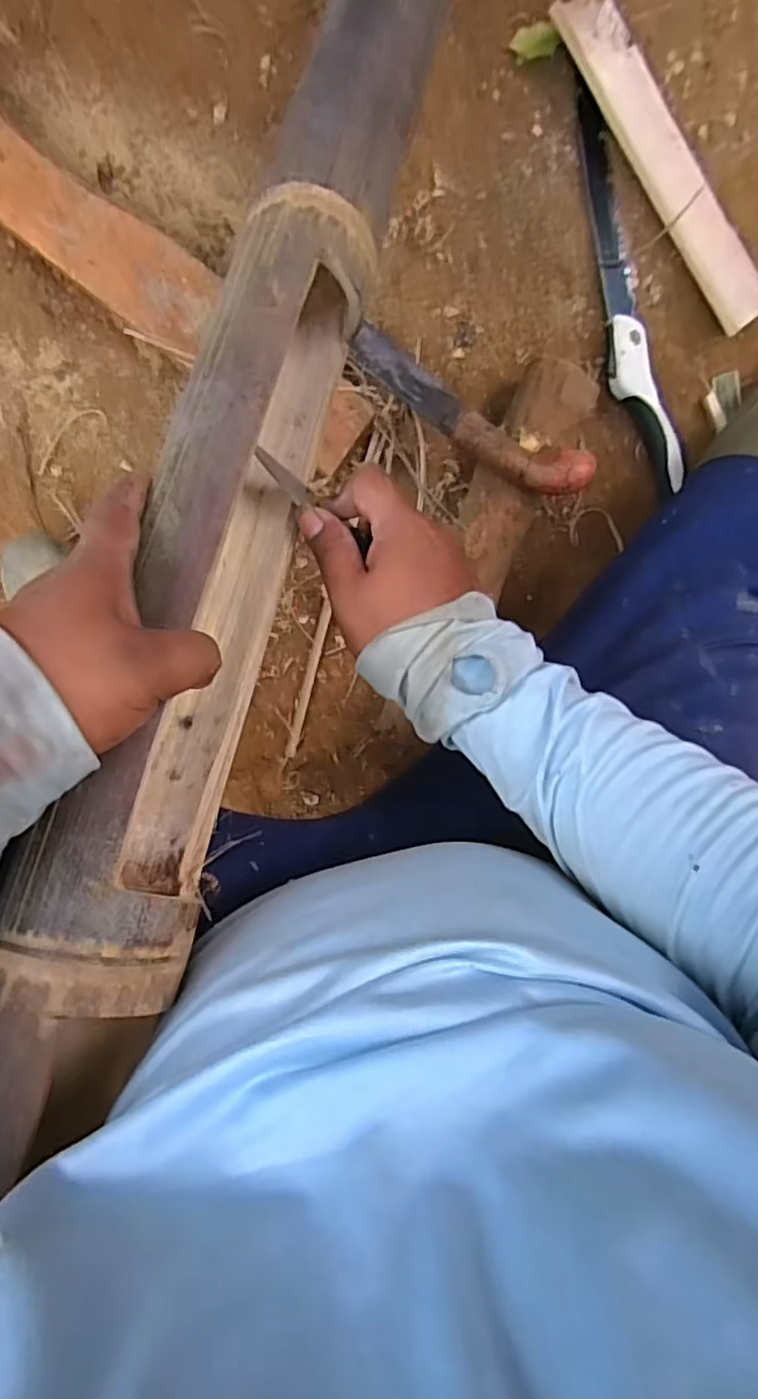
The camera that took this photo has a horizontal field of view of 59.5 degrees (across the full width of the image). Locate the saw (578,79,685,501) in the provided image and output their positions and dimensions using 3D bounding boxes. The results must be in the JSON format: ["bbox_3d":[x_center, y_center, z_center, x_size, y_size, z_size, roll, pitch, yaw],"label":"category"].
[{"bbox_3d":[0.250,-0.409,0.687,0.058,0.023,0.395,-19,97,-2],"label":"saw"}]

